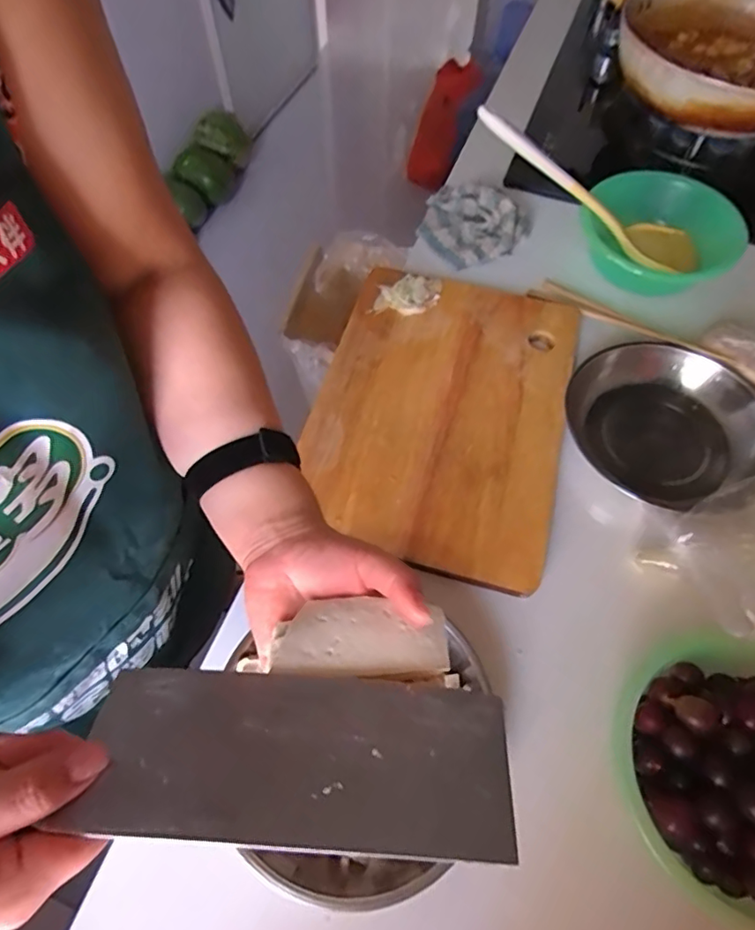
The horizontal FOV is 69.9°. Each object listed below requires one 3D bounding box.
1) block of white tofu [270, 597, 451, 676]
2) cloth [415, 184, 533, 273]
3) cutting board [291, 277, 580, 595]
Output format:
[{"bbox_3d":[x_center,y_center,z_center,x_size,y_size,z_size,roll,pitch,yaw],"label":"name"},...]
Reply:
[{"bbox_3d":[-0.009,0.098,0.307,0.096,0.020,0.044,1,61,2],"label":"block of white tofu"},{"bbox_3d":[0.118,-0.316,0.700,0.142,0.049,0.118,25,64,13],"label":"cloth"},{"bbox_3d":[0.064,-0.064,0.566,0.251,0.012,0.347,15,62,8],"label":"cutting board"}]

